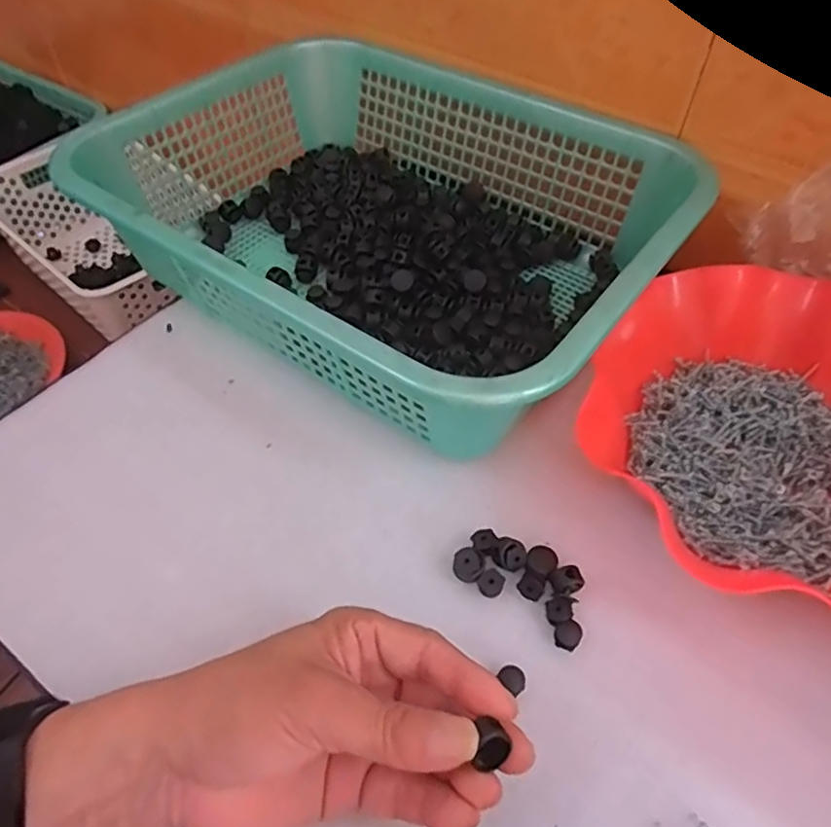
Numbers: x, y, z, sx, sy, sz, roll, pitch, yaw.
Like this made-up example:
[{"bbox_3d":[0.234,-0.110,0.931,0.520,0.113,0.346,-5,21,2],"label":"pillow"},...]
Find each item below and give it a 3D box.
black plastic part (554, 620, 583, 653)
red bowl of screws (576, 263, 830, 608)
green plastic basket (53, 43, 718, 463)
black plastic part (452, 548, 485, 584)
[{"bbox_3d":[0.077,0.112,0.315,0.012,0.005,0.015,33,60,23],"label":"black plastic part"},{"bbox_3d":[0.204,0.008,0.347,0.208,0.058,0.214,0,53,0],"label":"red bowl of screws"},{"bbox_3d":[-0.019,-0.147,0.445,0.381,0.097,0.286,30,59,21],"label":"green plastic basket"},{"bbox_3d":[0.029,0.082,0.336,0.017,0.010,0.018,0,53,0],"label":"black plastic part"}]

